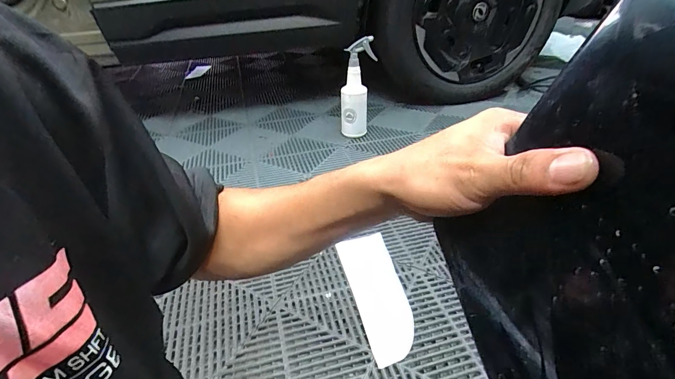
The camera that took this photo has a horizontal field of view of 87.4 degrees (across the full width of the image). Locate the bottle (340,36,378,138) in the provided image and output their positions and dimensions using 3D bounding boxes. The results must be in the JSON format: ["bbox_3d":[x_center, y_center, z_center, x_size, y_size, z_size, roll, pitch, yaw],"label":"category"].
[{"bbox_3d":[0.067,-0.329,1.167,0.103,0.308,0.080,6,5,13],"label":"bottle"}]

